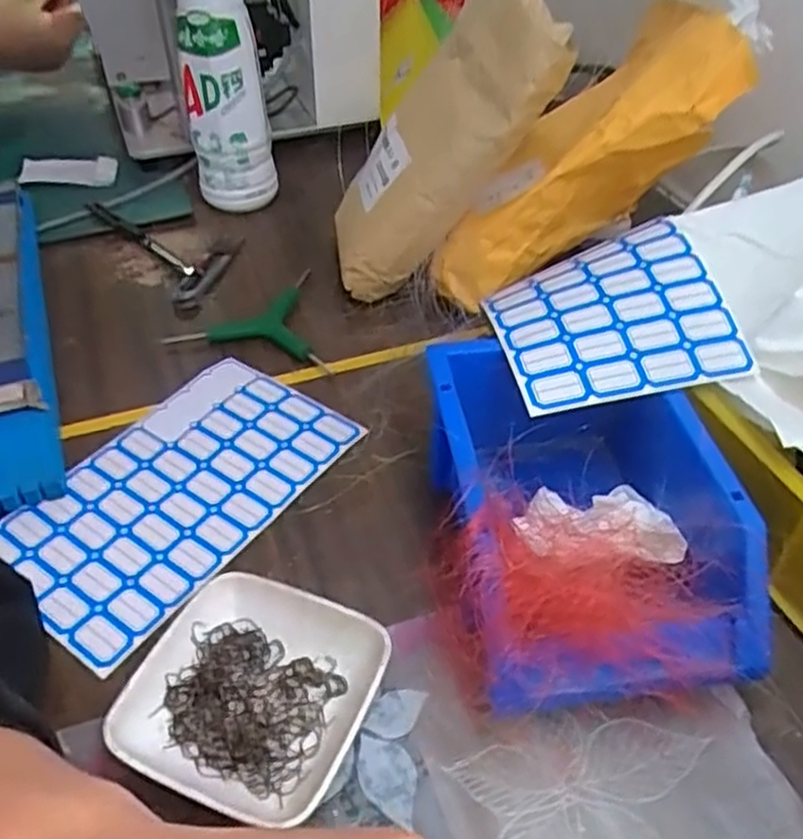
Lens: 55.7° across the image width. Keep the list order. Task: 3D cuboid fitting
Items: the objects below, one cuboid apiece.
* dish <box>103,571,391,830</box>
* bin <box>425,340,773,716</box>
[{"bbox_3d":[-0.064,0.119,0.334,0.094,0.026,0.096,17,46,18],"label":"dish"},{"bbox_3d":[0.081,0.048,0.368,0.128,0.085,0.169,-5,43,-4],"label":"bin"}]

